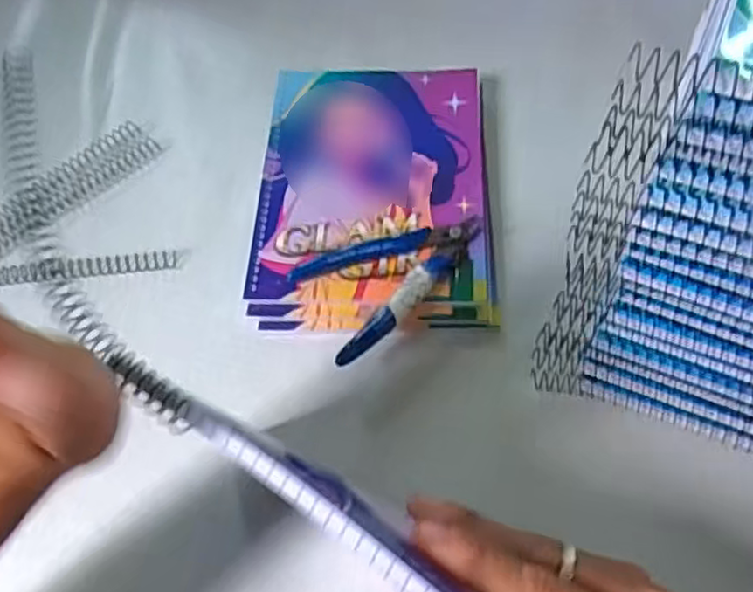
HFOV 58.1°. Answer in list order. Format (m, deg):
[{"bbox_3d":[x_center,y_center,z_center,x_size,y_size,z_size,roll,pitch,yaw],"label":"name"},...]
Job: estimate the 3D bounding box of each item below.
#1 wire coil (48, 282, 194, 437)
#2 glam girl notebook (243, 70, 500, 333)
[{"bbox_3d":[-0.095,0.021,0.249,0.087,0.009,0.013,37,68,26],"label":"wire coil"},{"bbox_3d":[0.000,-0.073,0.454,0.152,0.021,0.207,2,61,4],"label":"glam girl notebook"}]

